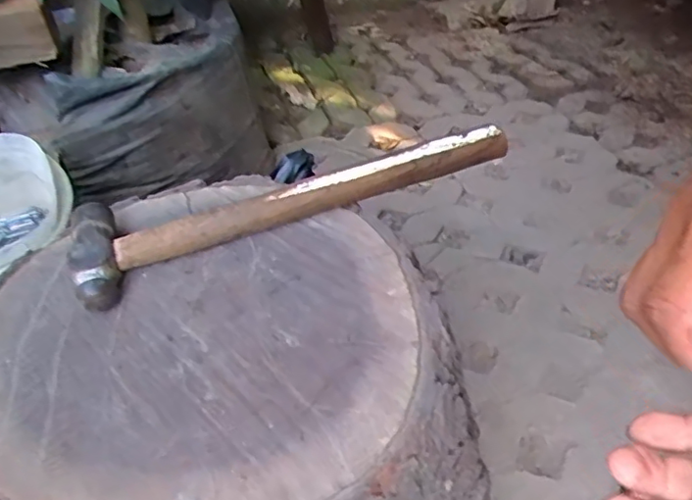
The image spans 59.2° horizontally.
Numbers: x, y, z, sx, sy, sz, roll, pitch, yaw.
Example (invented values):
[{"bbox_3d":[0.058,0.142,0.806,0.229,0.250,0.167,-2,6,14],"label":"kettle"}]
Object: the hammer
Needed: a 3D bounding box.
[{"bbox_3d":[-0.033,-0.041,0.400,0.284,0.021,0.071,-21,42,-18],"label":"hammer"}]

